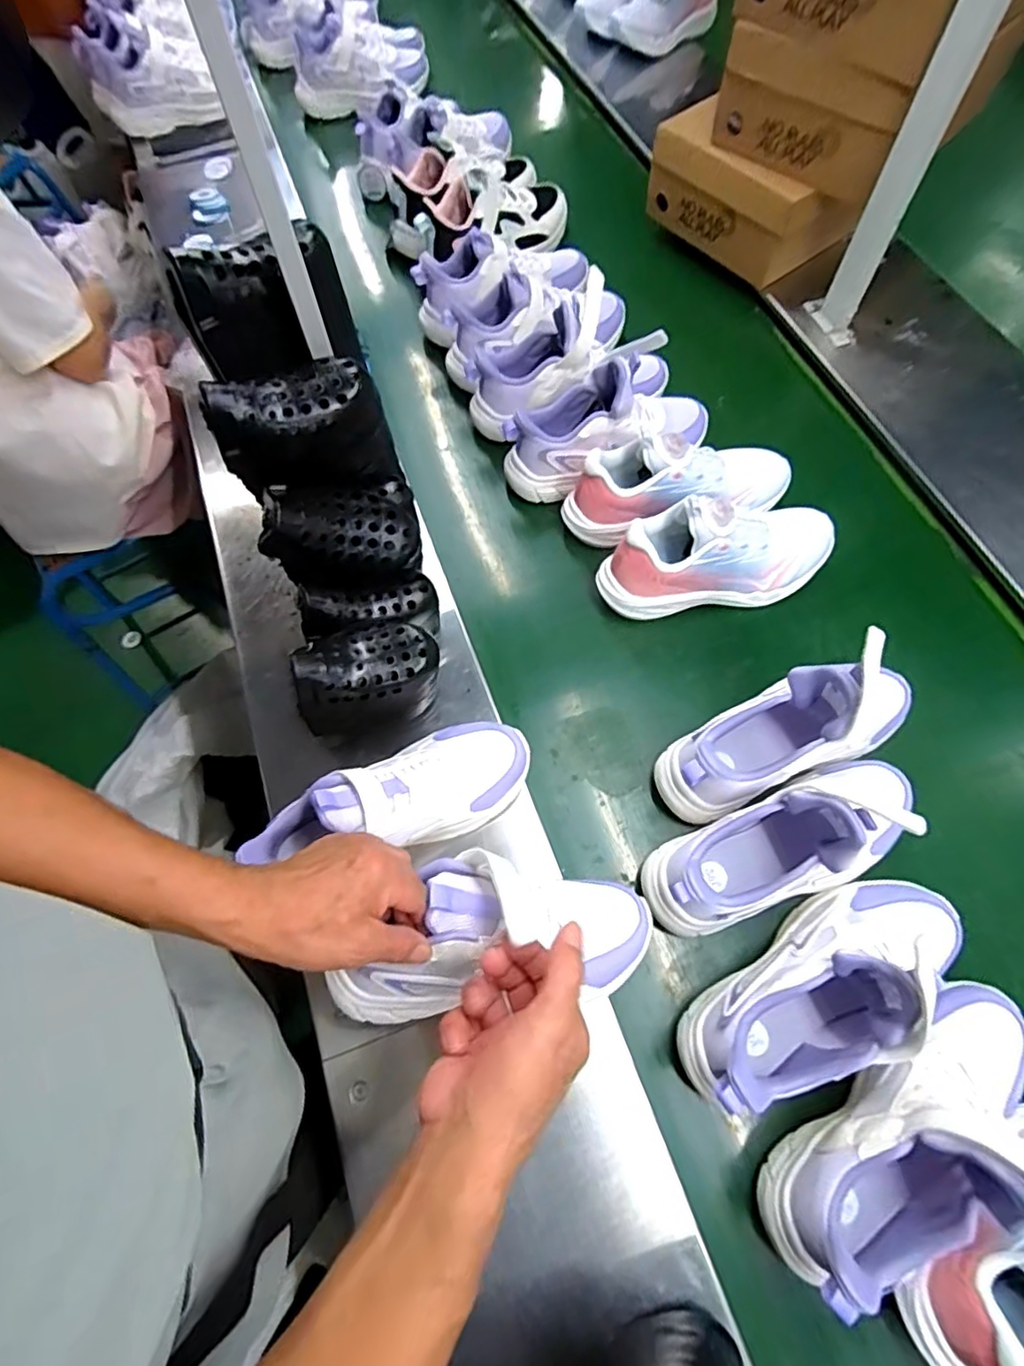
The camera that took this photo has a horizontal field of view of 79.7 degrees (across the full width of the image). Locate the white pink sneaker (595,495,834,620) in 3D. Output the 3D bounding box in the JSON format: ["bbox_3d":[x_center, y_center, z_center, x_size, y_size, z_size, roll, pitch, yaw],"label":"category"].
[{"bbox_3d":[0.218,-0.138,0.645,0.245,0.128,0.083,-10,66,-2],"label":"white pink sneaker"}]

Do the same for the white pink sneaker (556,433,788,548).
[{"bbox_3d":[0.181,-0.225,0.679,0.253,0.111,0.092,-8,65,-2],"label":"white pink sneaker"}]

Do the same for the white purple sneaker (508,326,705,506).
[{"bbox_3d":[0.114,-0.301,0.707,0.243,0.148,0.084,-19,66,-6],"label":"white purple sneaker"}]

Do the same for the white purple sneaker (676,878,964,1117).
[{"bbox_3d":[0.248,0.232,0.470,0.246,0.130,0.094,-33,68,-12],"label":"white purple sneaker"}]

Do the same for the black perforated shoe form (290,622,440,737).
[{"bbox_3d":[-0.125,0.002,0.546,0.128,0.130,0.067,-18,66,-6],"label":"black perforated shoe form"}]

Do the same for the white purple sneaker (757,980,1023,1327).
[{"bbox_3d":[0.294,0.315,0.425,0.256,0.145,0.089,-34,69,-13],"label":"white purple sneaker"}]

